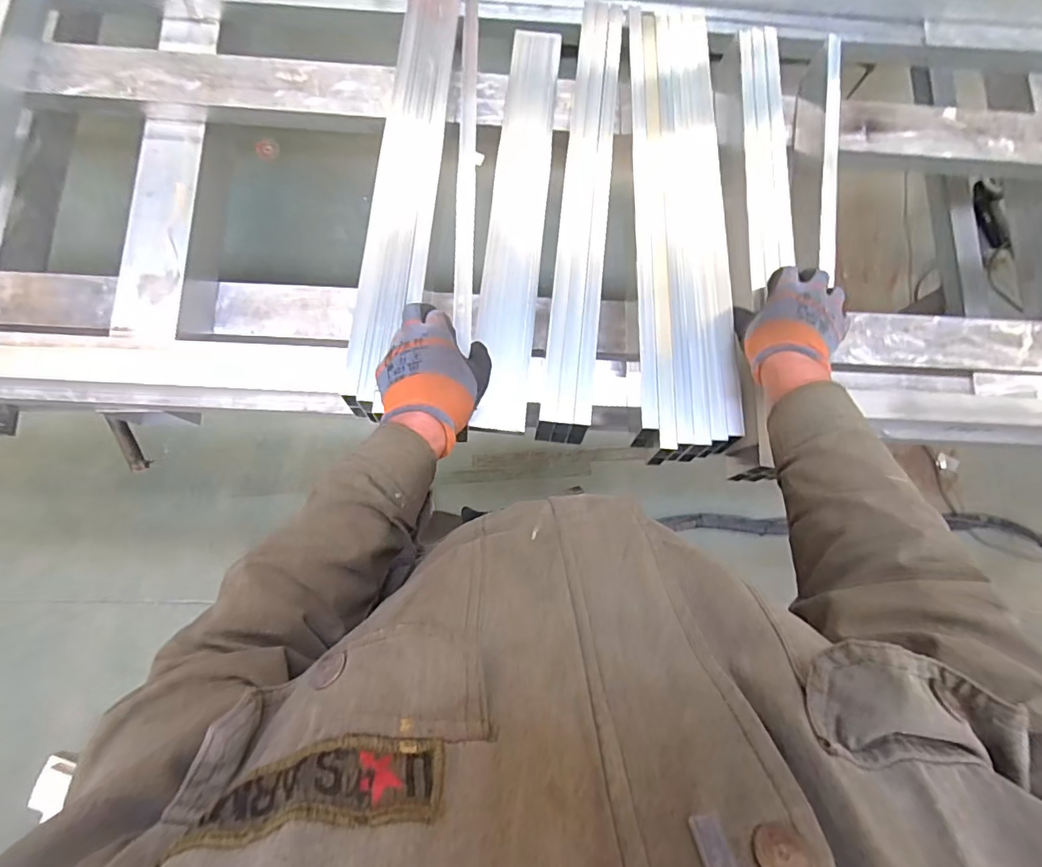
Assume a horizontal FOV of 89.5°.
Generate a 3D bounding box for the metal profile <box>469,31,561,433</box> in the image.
[{"bbox_3d":[-0.002,-0.340,0.790,0.080,0.020,0.704,5,70,1],"label":"metal profile"}]

